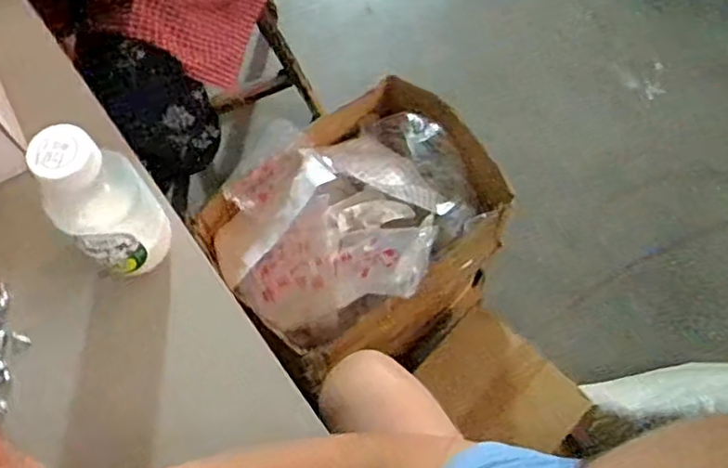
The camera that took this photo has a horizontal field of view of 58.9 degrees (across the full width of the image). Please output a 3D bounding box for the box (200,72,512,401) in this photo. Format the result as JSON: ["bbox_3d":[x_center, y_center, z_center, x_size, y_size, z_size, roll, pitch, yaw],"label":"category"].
[{"bbox_3d":[0.004,-0.007,1.066,0.385,0.301,0.329,-31,71,-12],"label":"box"}]

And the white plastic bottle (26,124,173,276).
[{"bbox_3d":[-0.180,-0.014,0.456,0.052,0.149,0.065,41,73,15],"label":"white plastic bottle"}]

